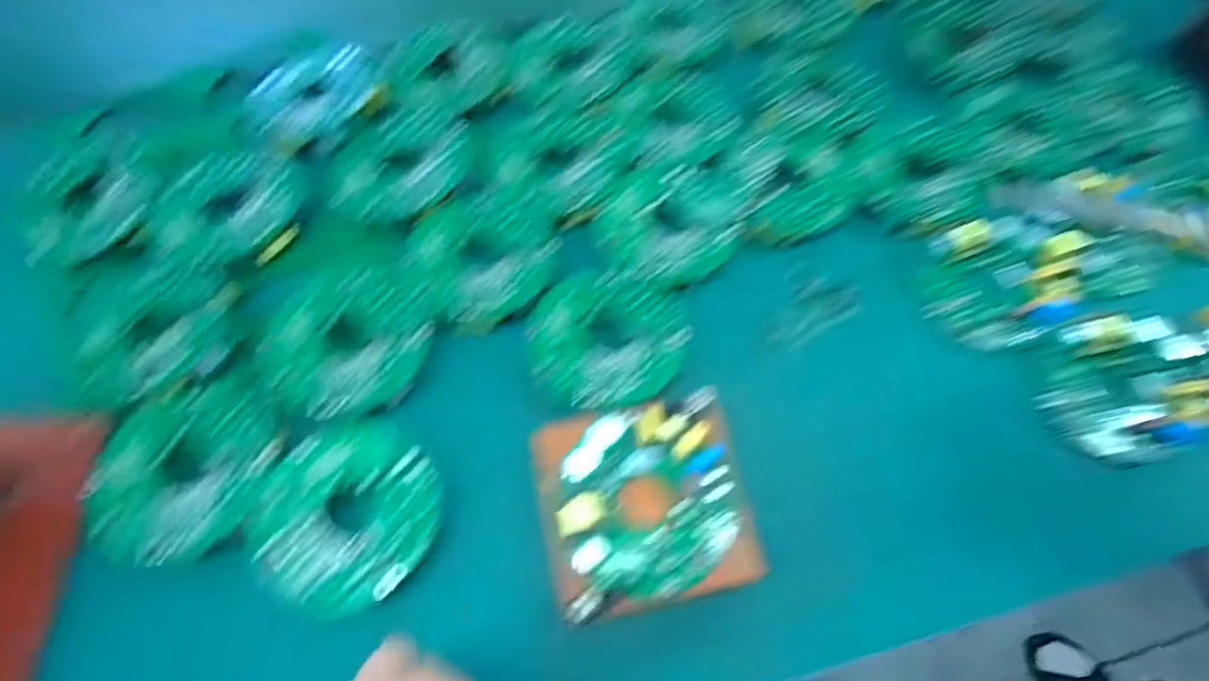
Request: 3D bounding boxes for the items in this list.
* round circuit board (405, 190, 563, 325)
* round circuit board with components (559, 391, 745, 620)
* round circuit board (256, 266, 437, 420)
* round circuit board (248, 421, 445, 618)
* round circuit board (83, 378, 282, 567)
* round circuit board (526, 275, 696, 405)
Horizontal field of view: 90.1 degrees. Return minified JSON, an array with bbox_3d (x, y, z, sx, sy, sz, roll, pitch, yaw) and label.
[{"bbox_3d":[-0.054,-0.041,0.276,0.066,0.004,0.063,1,66,-2],"label":"round circuit board"},{"bbox_3d":[0.015,0.057,0.219,0.065,0.014,0.065,-6,74,-17],"label":"round circuit board with components"},{"bbox_3d":[-0.109,-0.002,0.254,0.066,0.004,0.068,1,66,-2],"label":"round circuit board"},{"bbox_3d":[-0.096,0.063,0.225,0.065,0.004,0.066,1,66,-2],"label":"round circuit board"},{"bbox_3d":[-0.162,0.048,0.232,0.063,0.005,0.070,22,67,8],"label":"round circuit board"},{"bbox_3d":[0.001,-0.002,0.259,0.067,0.005,0.062,1,66,-2],"label":"round circuit board"}]

